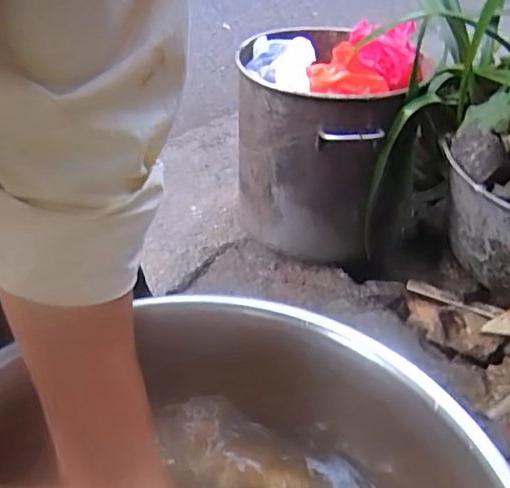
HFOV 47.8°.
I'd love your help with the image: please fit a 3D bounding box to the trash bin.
[{"bbox_3d":[0.132,-0.194,1.106,0.297,0.347,0.325,8,45,14],"label":"trash bin"}]

